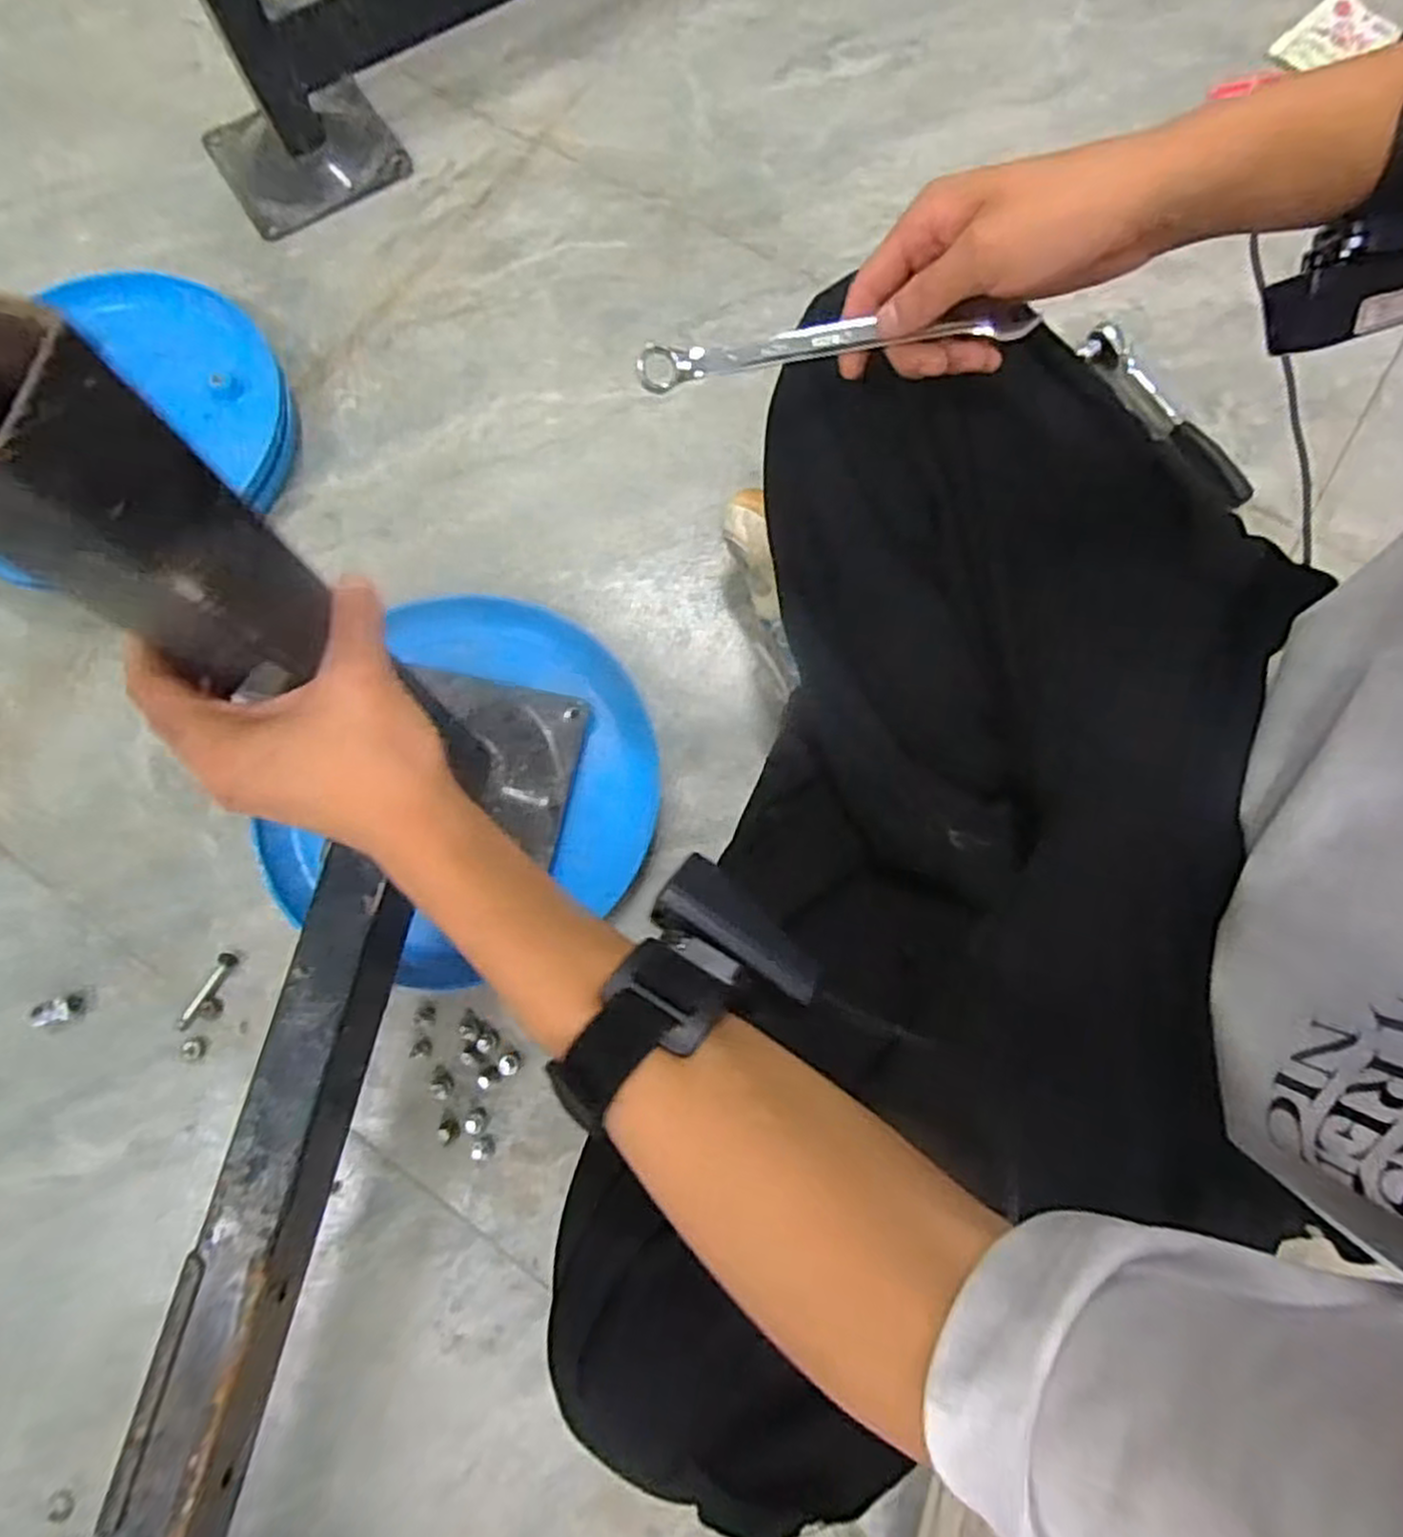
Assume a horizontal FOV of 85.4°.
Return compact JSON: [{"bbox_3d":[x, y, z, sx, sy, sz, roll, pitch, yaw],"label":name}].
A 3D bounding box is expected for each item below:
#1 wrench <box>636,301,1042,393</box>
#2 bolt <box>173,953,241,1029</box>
[{"bbox_3d":[0.061,-0.202,0.362,0.185,0.014,0.014,-3,76,8],"label":"wrench"},{"bbox_3d":[-0.362,0.163,0.554,0.012,0.008,0.061,29,78,8],"label":"bolt"}]

